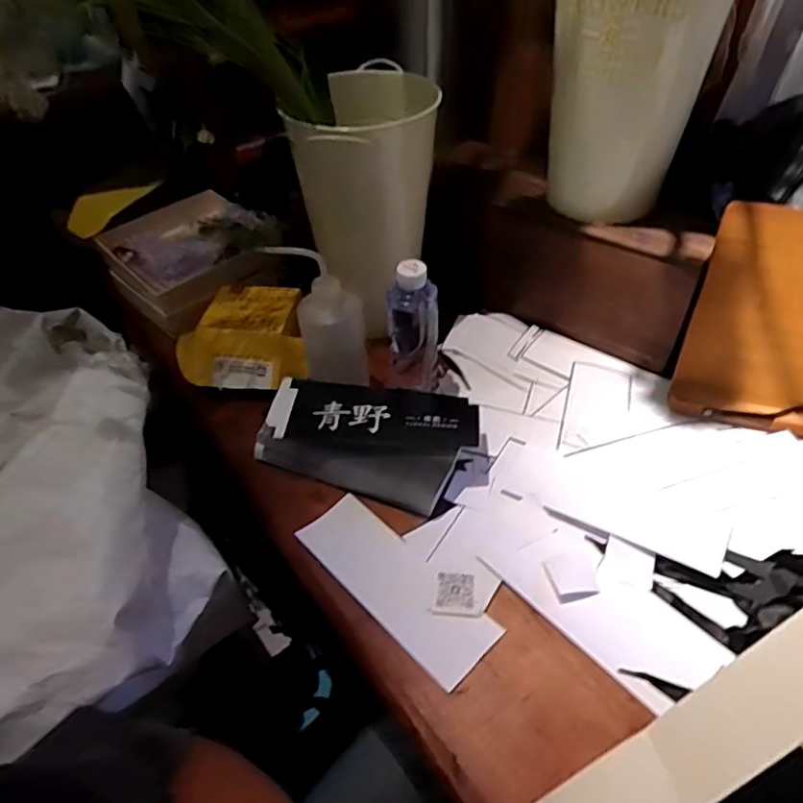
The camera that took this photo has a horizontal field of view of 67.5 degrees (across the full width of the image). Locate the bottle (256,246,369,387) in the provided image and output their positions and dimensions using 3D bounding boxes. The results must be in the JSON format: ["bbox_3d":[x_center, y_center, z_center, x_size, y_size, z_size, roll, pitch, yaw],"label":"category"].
[{"bbox_3d":[-0.088,-0.089,0.674,0.078,0.170,0.067,-23,49,-18],"label":"bottle"}]

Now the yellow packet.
[{"bbox_3d":[-0.199,-0.083,0.763,0.165,0.055,0.142,-3,46,0],"label":"yellow packet"}]

